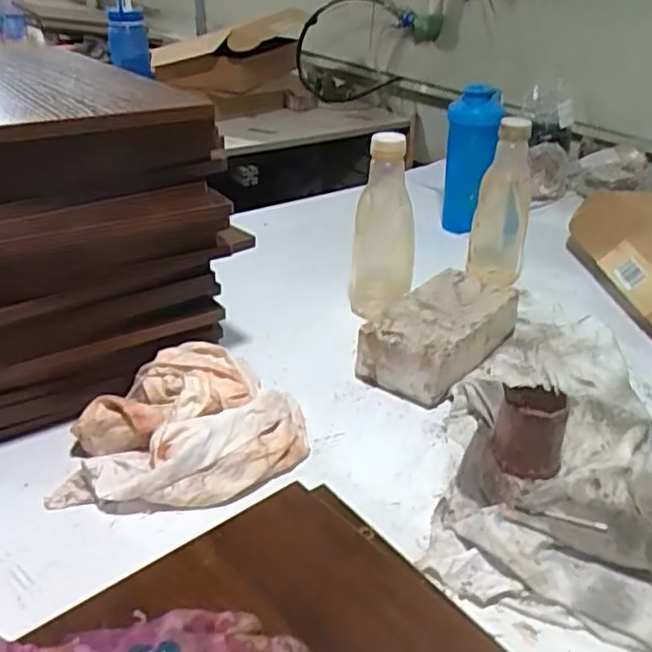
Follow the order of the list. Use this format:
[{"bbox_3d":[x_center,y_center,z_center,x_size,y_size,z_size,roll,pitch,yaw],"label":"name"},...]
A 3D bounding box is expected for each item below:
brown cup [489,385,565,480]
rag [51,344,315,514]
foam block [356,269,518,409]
[{"bbox_3d":[0.185,0.094,0.611,0.060,0.076,0.057,3,30,-2],"label":"brown cup"},{"bbox_3d":[-0.128,0.087,0.609,0.211,0.068,0.154,-1,28,-3],"label":"rag"},{"bbox_3d":[0.130,0.008,0.770,0.106,0.072,0.196,22,36,31],"label":"foam block"}]

